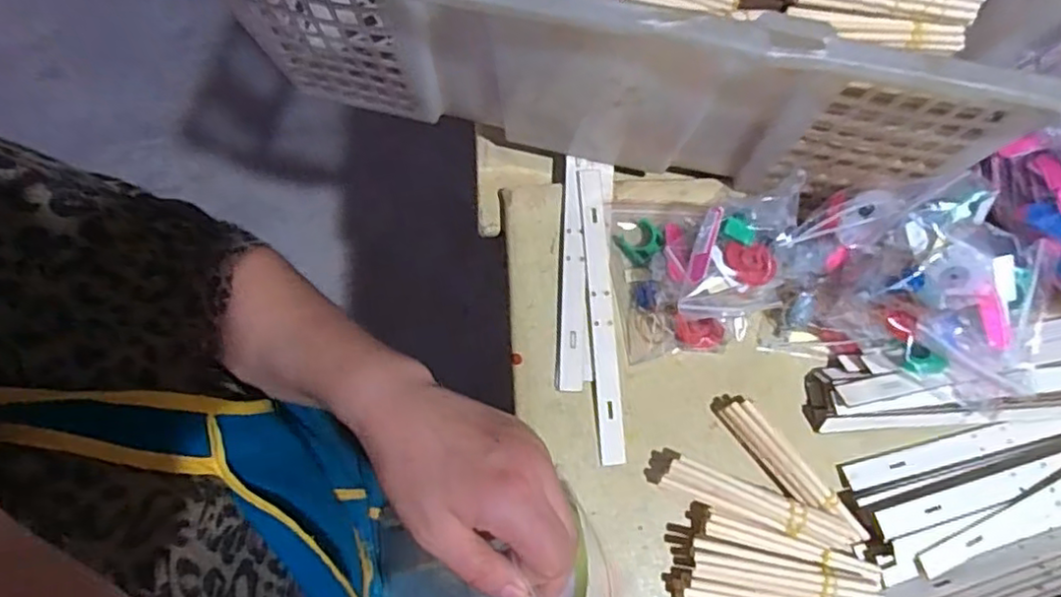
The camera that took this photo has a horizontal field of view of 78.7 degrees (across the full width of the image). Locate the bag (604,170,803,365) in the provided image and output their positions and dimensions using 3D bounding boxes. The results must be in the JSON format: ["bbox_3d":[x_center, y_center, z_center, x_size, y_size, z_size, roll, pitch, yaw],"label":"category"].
[{"bbox_3d":[0.119,-0.025,0.415,0.119,0.050,0.107,-6,72,-3],"label":"bag"}]

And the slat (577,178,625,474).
[{"bbox_3d":[0.046,0.006,0.423,0.017,0.008,0.196,-2,72,-2],"label":"slat"}]

